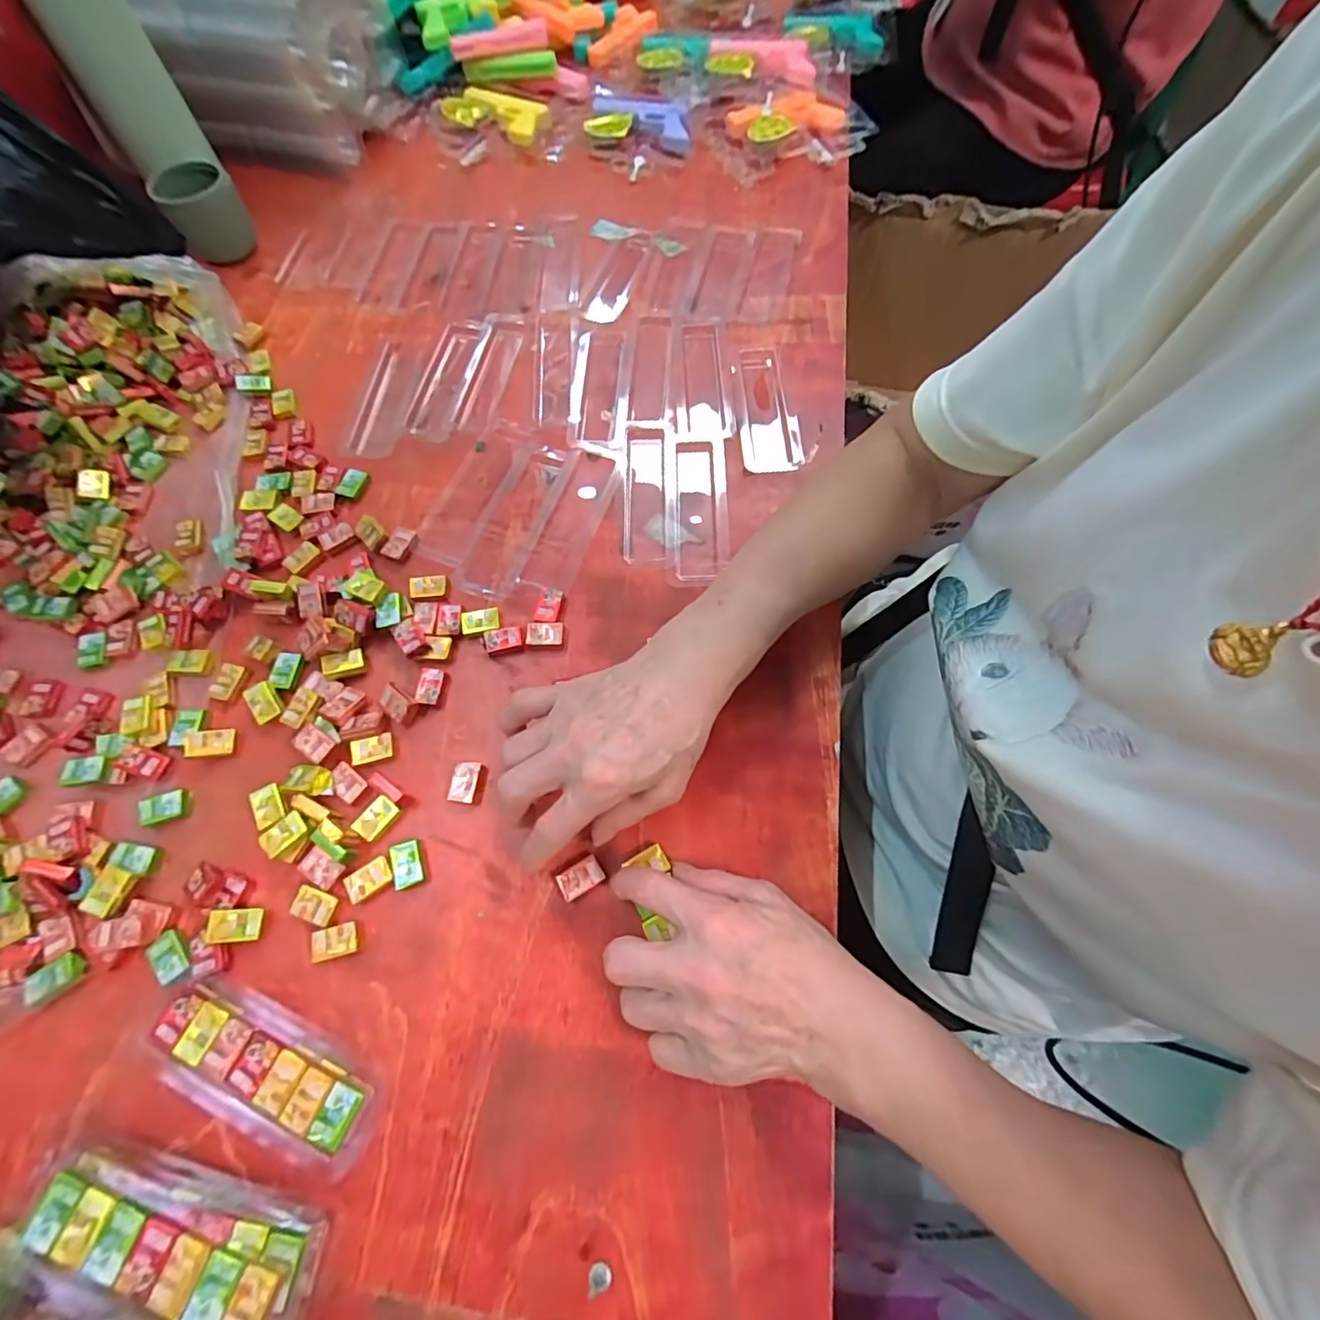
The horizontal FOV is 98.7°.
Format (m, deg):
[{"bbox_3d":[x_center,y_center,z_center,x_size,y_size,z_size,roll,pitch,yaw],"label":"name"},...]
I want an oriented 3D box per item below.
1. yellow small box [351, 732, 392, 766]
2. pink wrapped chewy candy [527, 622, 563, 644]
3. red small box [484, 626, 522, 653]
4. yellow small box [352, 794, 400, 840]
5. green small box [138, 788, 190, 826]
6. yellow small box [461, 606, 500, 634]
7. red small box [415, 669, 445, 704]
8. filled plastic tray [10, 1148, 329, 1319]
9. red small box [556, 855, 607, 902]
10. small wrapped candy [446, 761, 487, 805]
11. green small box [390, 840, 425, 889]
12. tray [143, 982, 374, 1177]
[{"bbox_3d":[-0.186,0.056,0.362,0.026,0.004,0.017,-16,68,-6],"label":"yellow small box"},{"bbox_3d":[-0.080,-0.018,0.395,0.025,0.007,0.016,-2,67,0],"label":"pink wrapped chewy candy"},{"bbox_3d":[-0.109,-0.014,0.393,0.025,0.005,0.016,-10,68,-3],"label":"red small box"},{"bbox_3d":[-0.174,0.096,0.347,0.018,0.004,0.025,34,72,14],"label":"yellow small box"},{"bbox_3d":[-0.310,0.092,0.354,0.026,0.010,0.017,-16,68,-6],"label":"green small box"},{"bbox_3d":[-0.126,-0.028,0.398,0.026,0.004,0.018,-12,68,-4],"label":"yellow small box"},{"bbox_3d":[-0.155,0.017,0.382,0.015,0.008,0.026,4,68,2],"label":"red small box"},{"bbox_3d":[-0.224,0.267,0.263,0.131,0.037,0.041,16,69,7],"label":"filled plastic tray"},{"bbox_3d":[-0.047,0.127,0.332,0.026,0.007,0.017,-29,70,-11],"label":"red small box"},{"bbox_3d":[-0.121,0.077,0.356,0.020,0.008,0.026,7,68,4],"label":"small wrapped candy"},{"bbox_3d":[-0.150,0.121,0.338,0.016,0.008,0.026,-18,68,-7],"label":"green small box"},{"bbox_3d":[-0.212,0.212,0.296,0.131,0.017,0.048,25,70,11],"label":"tray"}]

